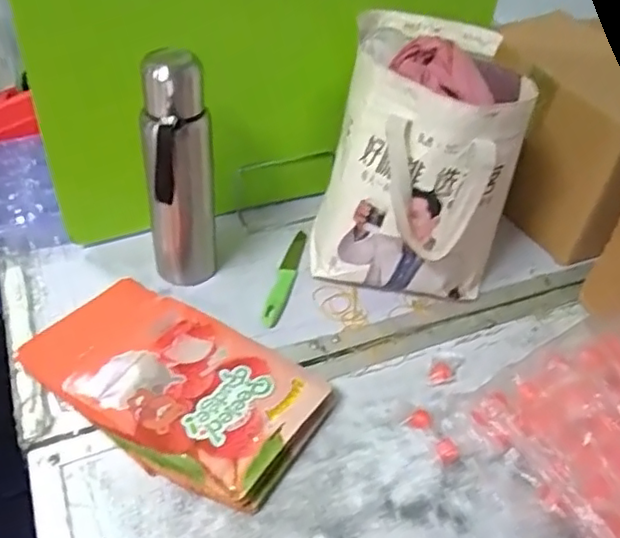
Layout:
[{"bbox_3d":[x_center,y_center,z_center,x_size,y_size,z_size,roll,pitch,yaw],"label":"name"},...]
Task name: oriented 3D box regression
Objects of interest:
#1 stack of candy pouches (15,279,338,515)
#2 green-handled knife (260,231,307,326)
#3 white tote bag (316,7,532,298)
[{"bbox_3d":[-0.145,0.113,0.644,0.314,0.044,0.167,26,46,21],"label":"stack of candy pouches"},{"bbox_3d":[-0.029,0.006,0.795,0.025,0.007,0.182,12,42,7],"label":"green-handled knife"},{"bbox_3d":[0.132,-0.126,0.757,0.225,0.287,0.215,20,44,16],"label":"white tote bag"}]

